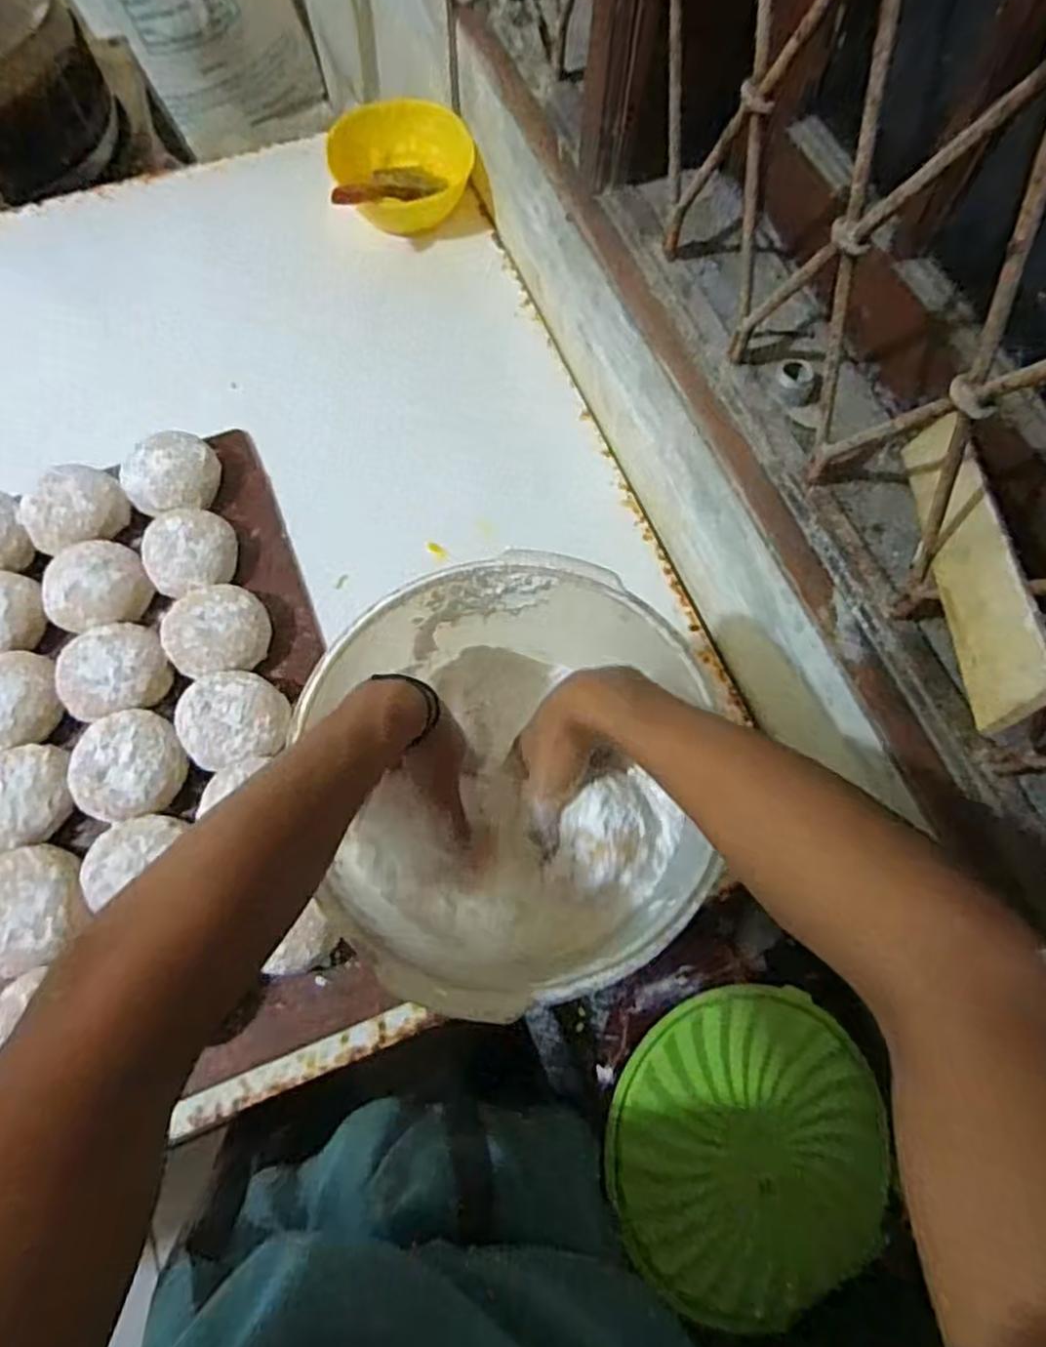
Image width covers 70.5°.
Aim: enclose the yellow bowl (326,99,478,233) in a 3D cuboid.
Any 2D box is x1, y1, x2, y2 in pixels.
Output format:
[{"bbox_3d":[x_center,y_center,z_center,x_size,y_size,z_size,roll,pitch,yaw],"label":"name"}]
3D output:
[{"bbox_3d":[-0.135,-0.573,0.843,0.155,0.074,0.125,-15,71,-5],"label":"yellow bowl"}]

